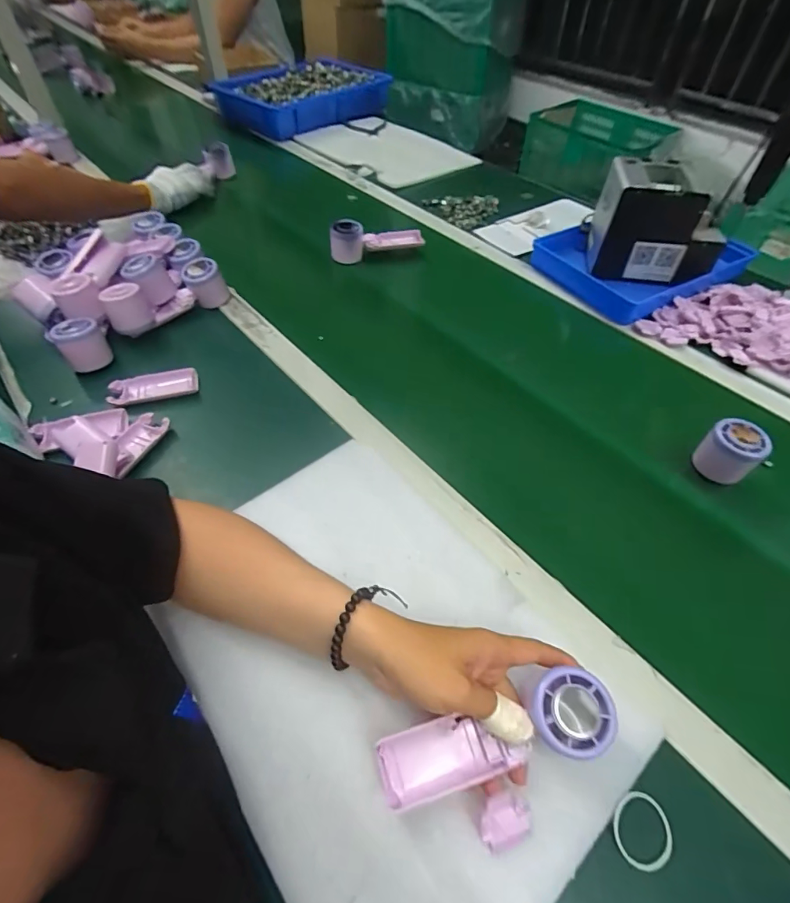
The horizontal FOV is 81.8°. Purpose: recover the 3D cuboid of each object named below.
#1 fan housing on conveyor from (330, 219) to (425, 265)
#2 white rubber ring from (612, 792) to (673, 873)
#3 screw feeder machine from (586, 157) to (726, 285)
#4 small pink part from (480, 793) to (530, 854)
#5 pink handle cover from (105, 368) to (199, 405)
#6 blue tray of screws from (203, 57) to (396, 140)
[{"bbox_3d":[-0.035,-0.384,0.821,0.164,0.056,0.054,-13,53,-10],"label":"fan housing on conveyor"},{"bbox_3d":[0.176,0.269,0.323,0.041,0.005,0.044,0,52,0],"label":"white rubber ring"},{"bbox_3d":[0.429,-0.373,0.749,0.181,0.136,0.133,10,53,7],"label":"screw feeder machine"},{"bbox_3d":[0.076,0.256,0.315,0.035,0.008,0.035,-8,75,-8],"label":"small pink part"},{"bbox_3d":[-0.316,-0.083,0.598,0.108,0.013,0.045,-14,54,-11],"label":"pink handle cover"},{"bbox_3d":[-0.255,-1.006,1.296,0.436,0.091,0.322,-38,61,-26],"label":"blue tray of screws"}]

